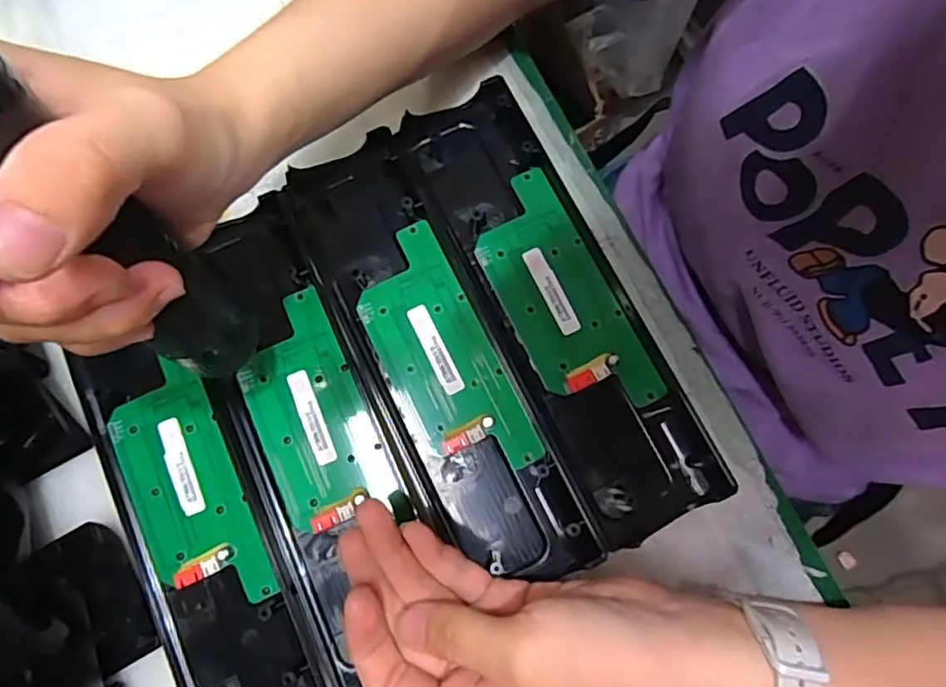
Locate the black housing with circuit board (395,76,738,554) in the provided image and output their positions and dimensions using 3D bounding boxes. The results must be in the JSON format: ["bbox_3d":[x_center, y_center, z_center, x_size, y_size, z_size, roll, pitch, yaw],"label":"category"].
[{"bbox_3d":[0.045,-0.026,0.308,0.075,0.016,0.243,-25,79,-6],"label":"black housing with circuit board"}]

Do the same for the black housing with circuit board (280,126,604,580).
[{"bbox_3d":[-0.023,0.005,0.311,0.072,0.016,0.243,-24,79,-6],"label":"black housing with circuit board"}]

